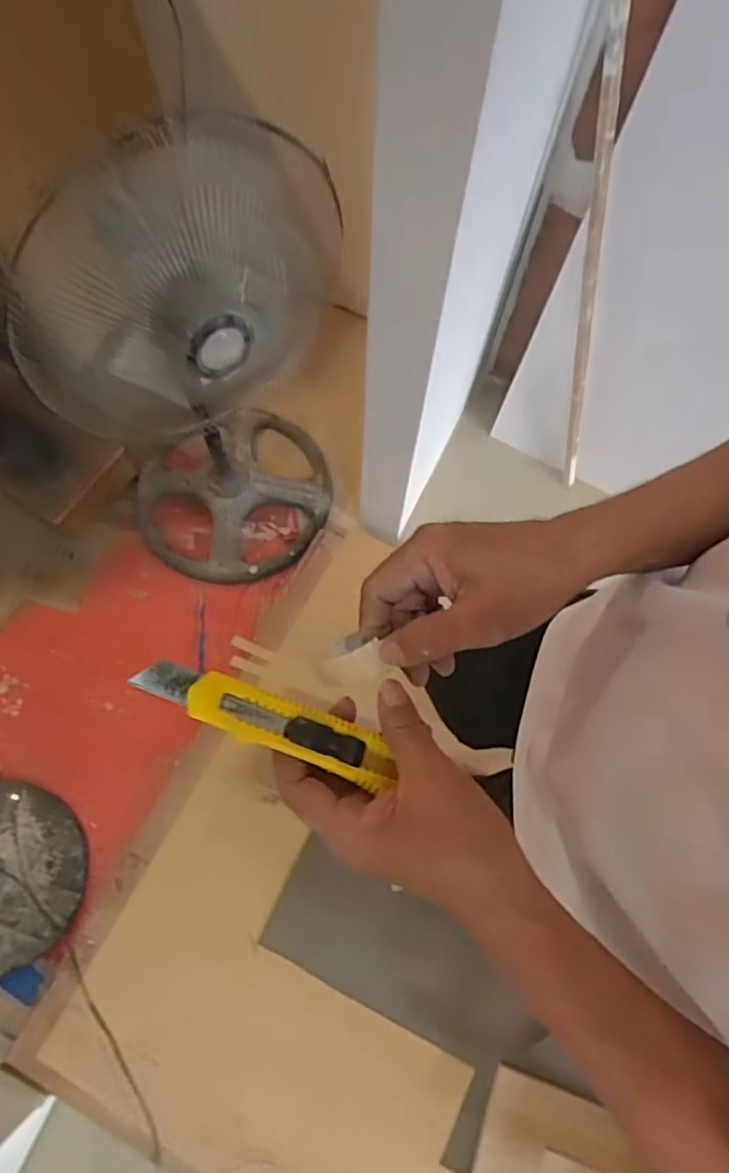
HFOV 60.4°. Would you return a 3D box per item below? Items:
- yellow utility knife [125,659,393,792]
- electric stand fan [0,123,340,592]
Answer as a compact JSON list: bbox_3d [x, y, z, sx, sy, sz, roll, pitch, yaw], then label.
[{"bbox_3d":[-0.046,0.070,0.323,0.140,0.013,0.026,25,72,-15],"label":"yellow utility knife"},{"bbox_3d":[-0.314,-0.359,1.213,0.506,0.976,0.396,-27,75,-9],"label":"electric stand fan"}]

